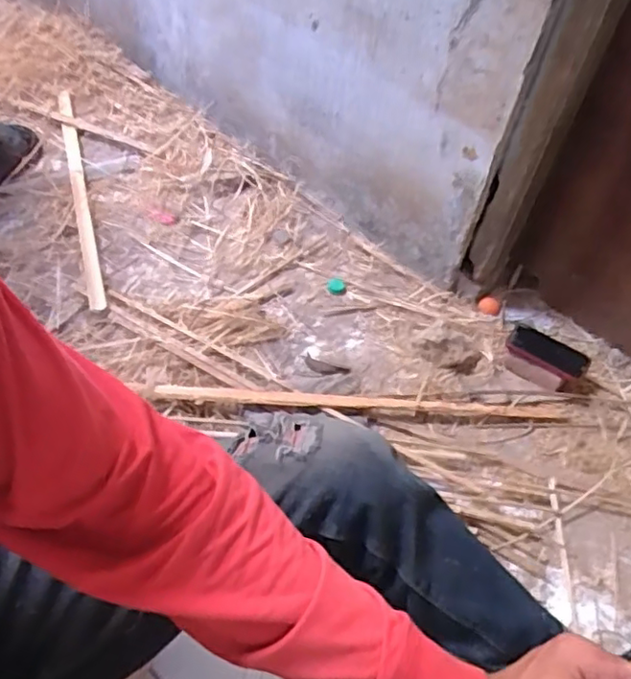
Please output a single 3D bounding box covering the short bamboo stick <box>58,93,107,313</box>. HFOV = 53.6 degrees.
[{"bbox_3d":[-0.495,-0.329,1.298,0.029,0.023,0.729,-12,54,-15],"label":"short bamboo stick"}]

